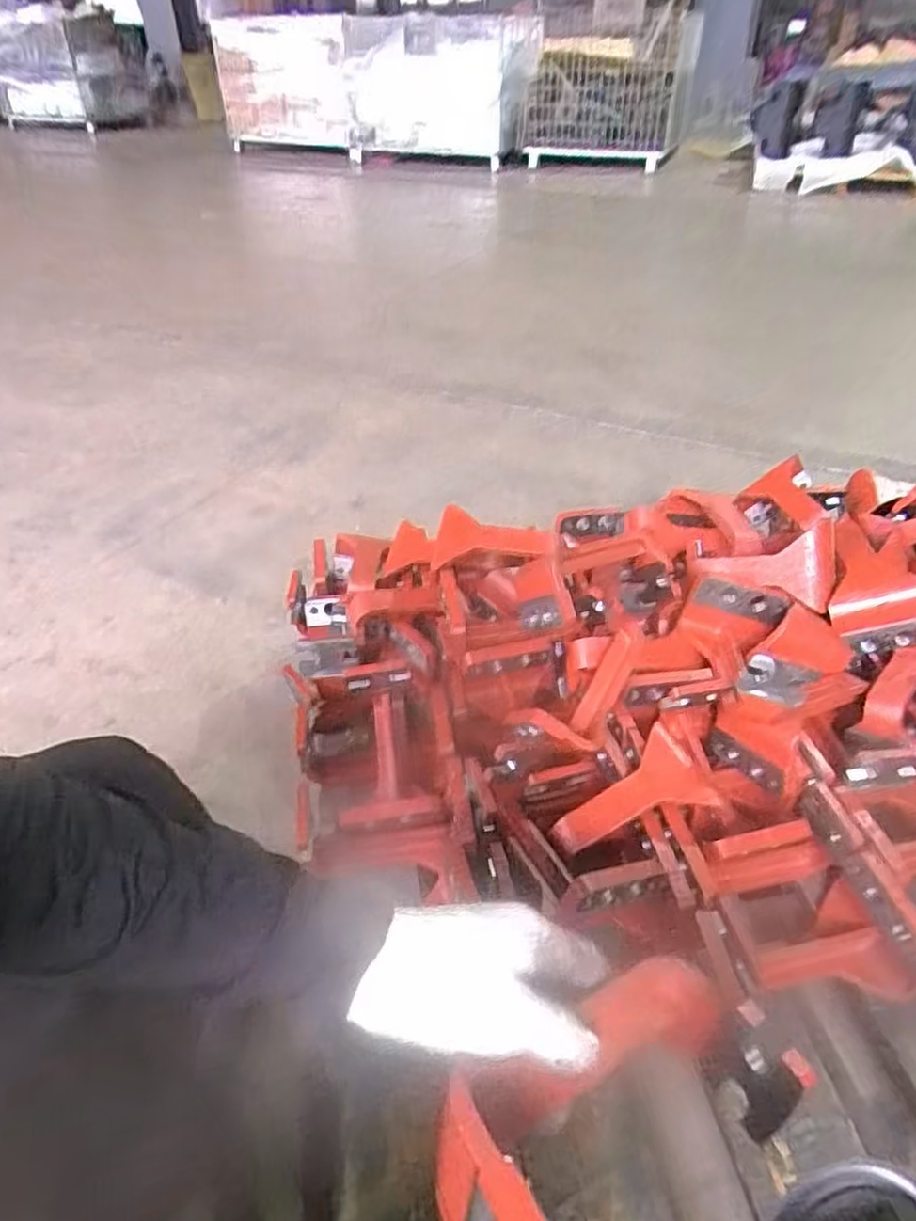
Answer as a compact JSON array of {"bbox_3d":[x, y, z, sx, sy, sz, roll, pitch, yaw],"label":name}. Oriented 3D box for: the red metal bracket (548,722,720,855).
[{"bbox_3d":[0.156,0.179,0.676,0.147,0.027,0.076,-29,43,1],"label":"red metal bracket"}]

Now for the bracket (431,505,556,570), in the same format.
[{"bbox_3d":[0.044,-0.086,0.861,0.148,0.036,0.076,4,40,6],"label":"bracket"}]

